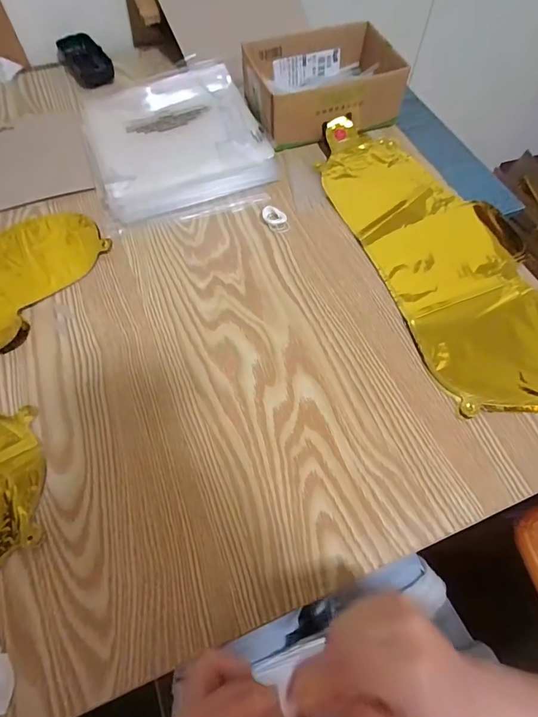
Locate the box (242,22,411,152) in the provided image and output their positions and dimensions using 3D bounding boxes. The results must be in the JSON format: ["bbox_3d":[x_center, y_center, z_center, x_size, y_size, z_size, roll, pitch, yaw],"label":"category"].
[{"bbox_3d":[0.070,-0.362,0.517,0.186,0.063,0.147,-13,63,-6],"label":"box"}]

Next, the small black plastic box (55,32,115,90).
[{"bbox_3d":[-0.283,-0.459,0.591,0.054,0.029,0.102,-32,67,-15],"label":"small black plastic box"}]

